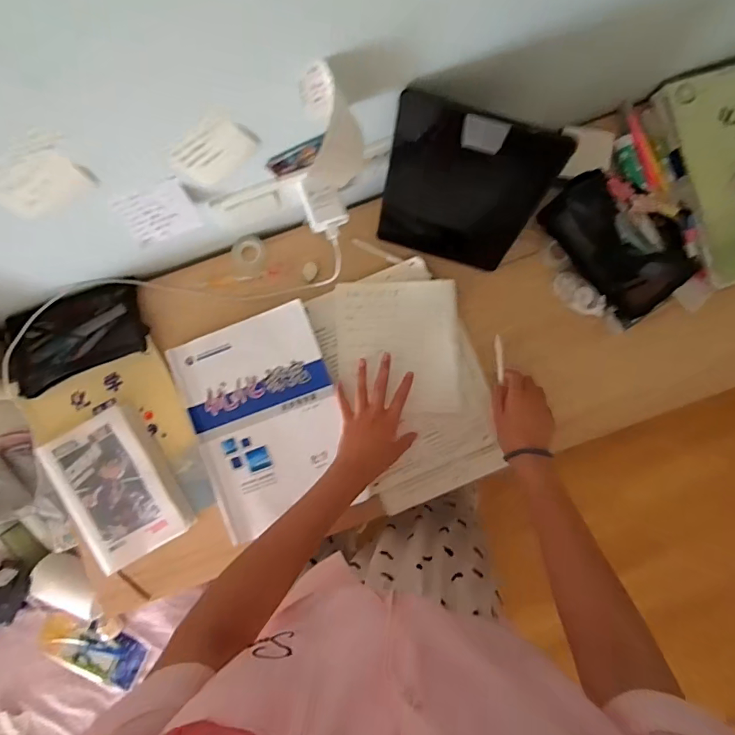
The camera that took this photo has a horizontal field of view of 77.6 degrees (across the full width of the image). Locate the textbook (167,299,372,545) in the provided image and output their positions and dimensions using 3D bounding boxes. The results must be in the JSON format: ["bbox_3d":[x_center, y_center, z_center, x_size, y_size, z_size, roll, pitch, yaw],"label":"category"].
[{"bbox_3d":[-0.145,0.075,0.651,0.211,0.021,0.283,-20,88,3],"label":"textbook"}]

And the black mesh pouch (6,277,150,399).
[{"bbox_3d":[-0.417,-0.044,0.653,0.202,0.035,0.115,-21,89,-2],"label":"black mesh pouch"}]

